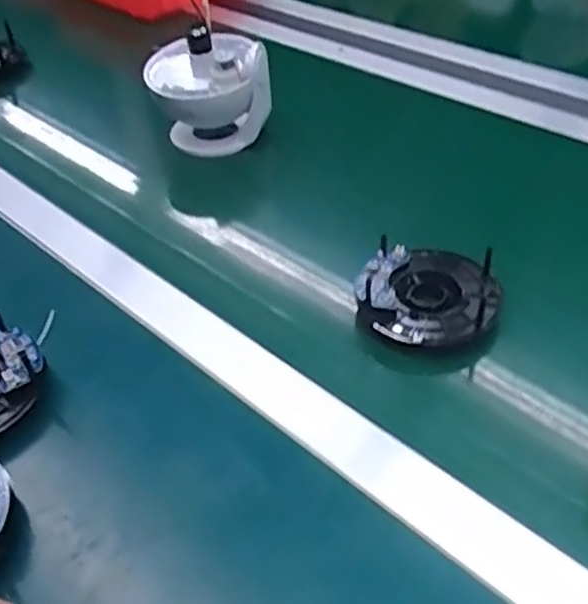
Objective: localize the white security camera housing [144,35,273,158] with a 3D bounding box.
[{"bbox_3d":[-0.086,-0.216,0.721,0.117,0.103,0.097,-11,42,-6],"label":"white security camera housing"}]

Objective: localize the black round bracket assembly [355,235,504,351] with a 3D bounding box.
[{"bbox_3d":[0.099,-0.007,0.511,0.097,0.031,0.102,-3,42,3],"label":"black round bracket assembly"}]

